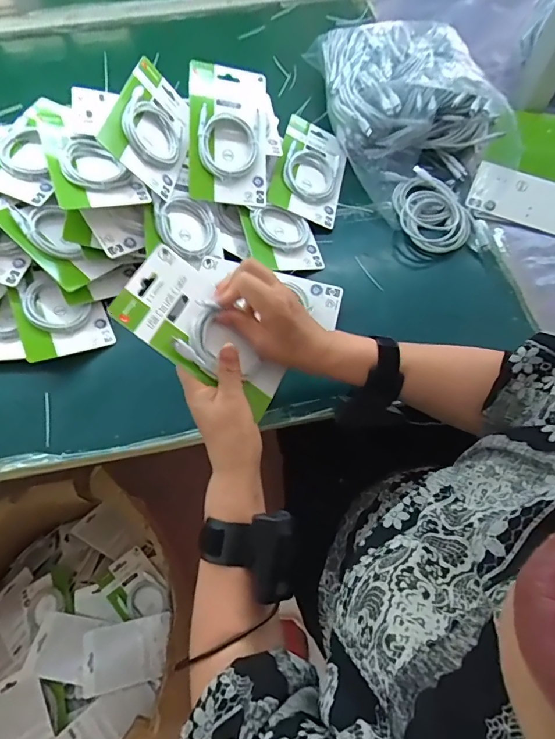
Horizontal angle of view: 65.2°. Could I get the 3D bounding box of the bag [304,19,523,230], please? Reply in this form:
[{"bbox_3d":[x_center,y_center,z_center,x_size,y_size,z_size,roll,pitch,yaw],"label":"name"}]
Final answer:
[{"bbox_3d":[0.180,-0.429,0.645,0.239,0.131,0.342,-24,70,-10],"label":"bag"}]

